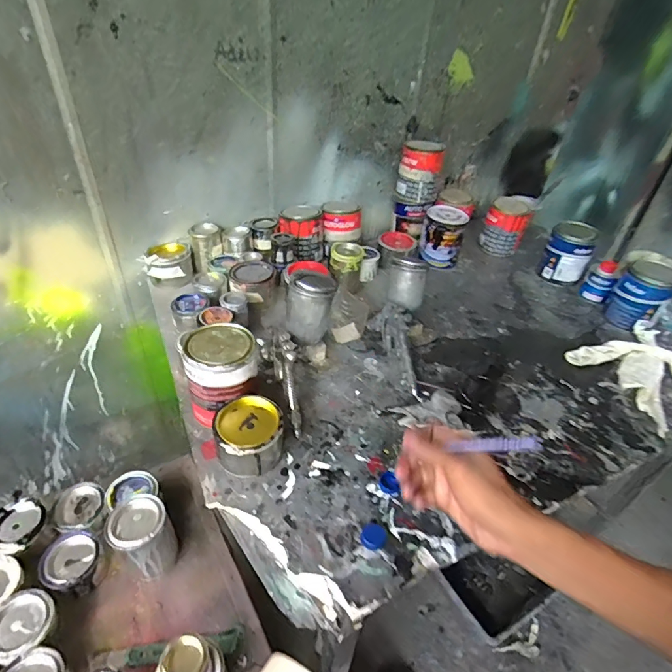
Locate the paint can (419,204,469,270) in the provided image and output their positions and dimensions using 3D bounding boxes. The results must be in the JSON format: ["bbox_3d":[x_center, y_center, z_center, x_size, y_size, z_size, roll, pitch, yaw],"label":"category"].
[{"bbox_3d":[0.283,-0.261,1.140,0.108,0.140,0.101,11,38,7],"label":"paint can"}]

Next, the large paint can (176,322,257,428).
[{"bbox_3d":[-0.180,0.056,0.671,0.105,0.116,0.114,3,38,-2],"label":"large paint can"}]

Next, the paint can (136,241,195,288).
[{"bbox_3d":[-0.394,-0.168,0.999,0.112,0.071,0.100,-8,40,-16],"label":"paint can"}]

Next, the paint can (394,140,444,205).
[{"bbox_3d":[0.223,-0.439,1.141,0.111,0.135,0.101,11,38,7],"label":"paint can"}]

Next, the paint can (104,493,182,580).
[{"bbox_3d":[-0.262,0.280,0.588,0.071,0.097,0.073,3,38,-2],"label":"paint can"}]

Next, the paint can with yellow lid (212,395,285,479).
[{"bbox_3d":[-0.127,0.150,0.632,0.099,0.075,0.103,3,38,-2],"label":"paint can with yellow lid"}]

